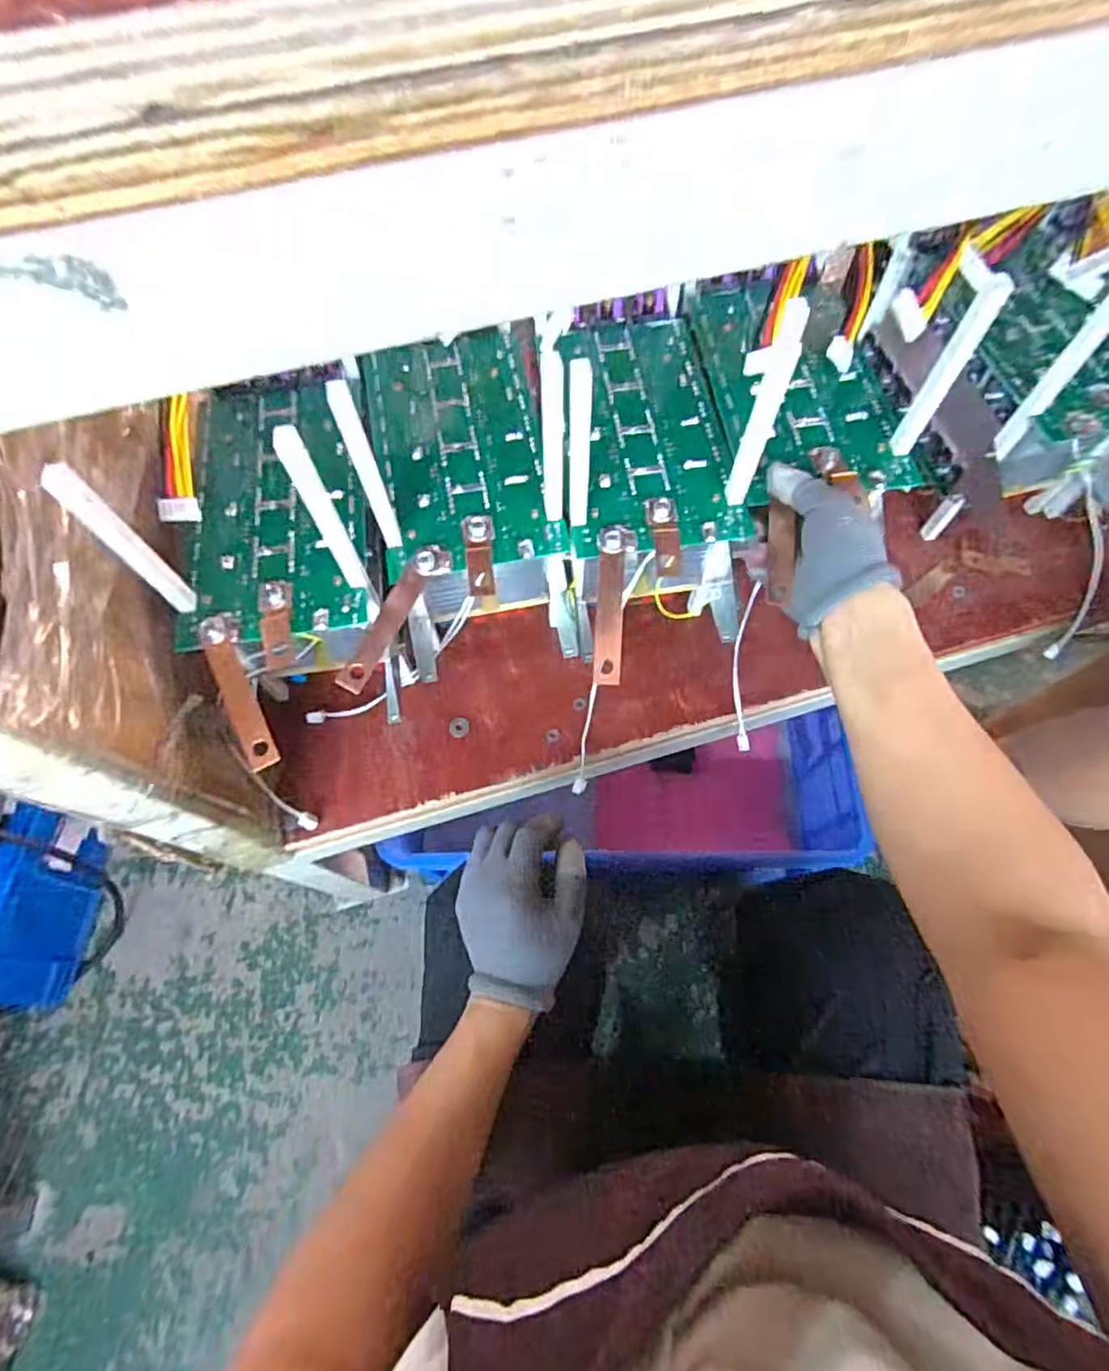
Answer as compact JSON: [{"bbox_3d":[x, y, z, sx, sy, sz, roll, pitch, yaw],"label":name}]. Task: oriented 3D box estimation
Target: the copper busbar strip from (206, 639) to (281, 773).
[{"bbox_3d":[-0.200,0.012,0.410,0.020,0.007,0.091,-27,78,-5],"label":"copper busbar strip"}]

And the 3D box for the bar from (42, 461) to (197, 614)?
[{"bbox_3d":[-0.250,-0.081,0.377,0.015,0.123,0.011,-42,72,-16],"label":"bar"}]

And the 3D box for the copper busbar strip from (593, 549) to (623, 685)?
[{"bbox_3d":[0.038,-0.047,0.442,0.018,0.006,0.092,4,82,-1],"label":"copper busbar strip"}]

